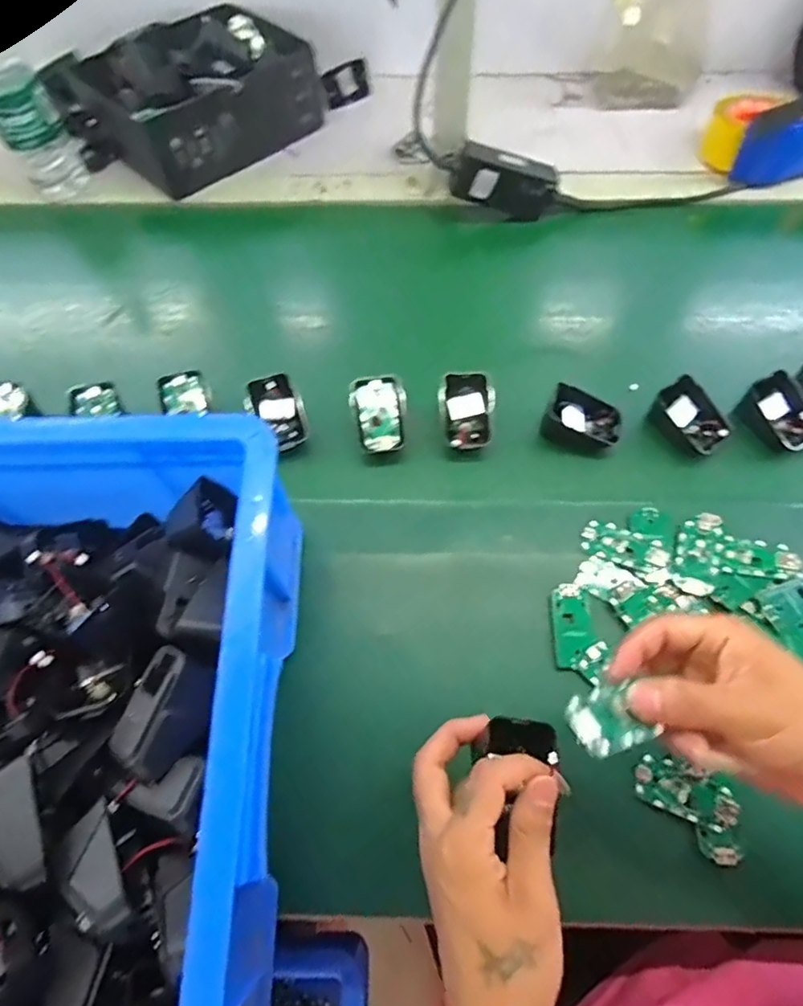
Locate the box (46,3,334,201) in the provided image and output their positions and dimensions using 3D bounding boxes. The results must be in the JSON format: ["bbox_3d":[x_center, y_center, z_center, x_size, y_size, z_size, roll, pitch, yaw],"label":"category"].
[{"bbox_3d":[-0.258,-0.512,0.710,0.267,0.091,0.208,-39,69,-17],"label":"box"}]

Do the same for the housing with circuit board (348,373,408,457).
[{"bbox_3d":[-0.019,-0.080,0.506,0.048,0.023,0.070,-8,64,-3],"label":"housing with circuit board"}]

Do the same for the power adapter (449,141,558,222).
[{"bbox_3d":[0.112,-0.355,0.632,0.115,0.057,0.028,6,59,-22],"label":"power adapter"}]

